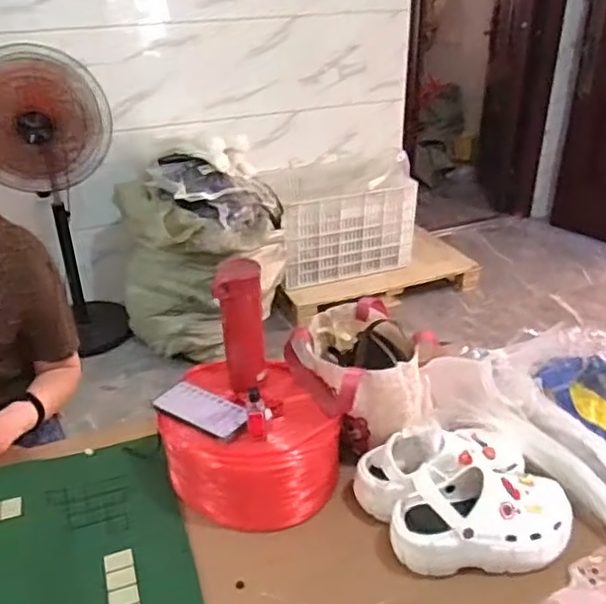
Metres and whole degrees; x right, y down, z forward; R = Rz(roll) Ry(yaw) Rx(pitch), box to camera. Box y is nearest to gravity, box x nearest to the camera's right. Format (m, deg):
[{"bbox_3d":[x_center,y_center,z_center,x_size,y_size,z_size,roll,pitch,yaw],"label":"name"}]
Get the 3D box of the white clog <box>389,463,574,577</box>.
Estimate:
[{"bbox_3d":[0.247,0.293,0.877,0.246,0.103,0.104,2,29,3],"label":"white clog"}]

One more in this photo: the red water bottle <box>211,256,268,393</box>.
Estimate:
[{"bbox_3d":[-0.097,0.043,1.006,0.075,0.210,0.059,-3,29,-6],"label":"red water bottle"}]

